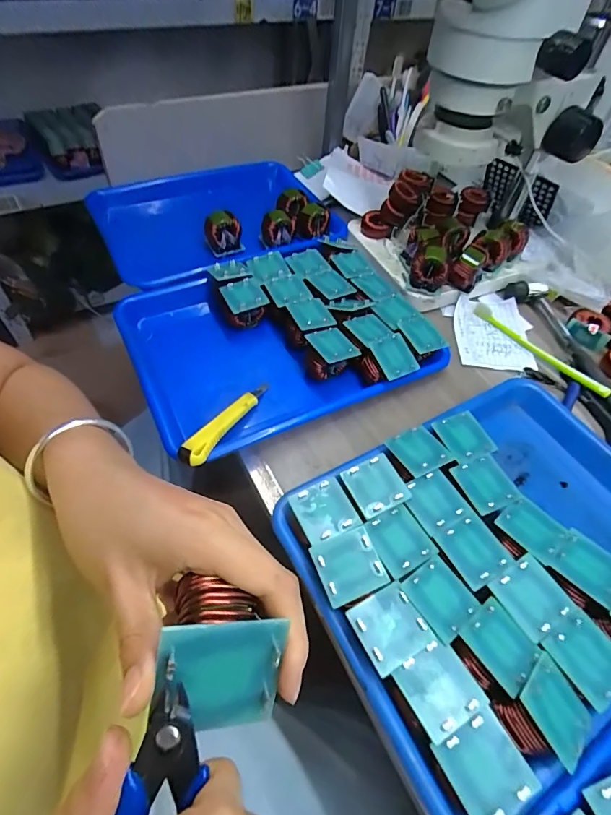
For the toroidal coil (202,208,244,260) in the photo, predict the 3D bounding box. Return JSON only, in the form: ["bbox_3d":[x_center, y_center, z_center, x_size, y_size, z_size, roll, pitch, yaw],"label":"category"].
[{"bbox_3d":[-0.115,-0.242,0.587,0.050,0.056,0.030,-2,54,-6],"label":"toroidal coil"}]

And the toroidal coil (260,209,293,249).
[{"bbox_3d":[-0.040,-0.255,0.592,0.045,0.038,0.030,-3,54,-6],"label":"toroidal coil"}]

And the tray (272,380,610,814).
[{"bbox_3d":[0.172,0.112,0.352,0.340,0.056,0.239,-25,59,-21],"label":"tray"}]

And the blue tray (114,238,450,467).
[{"bbox_3d":[-0.031,-0.083,0.478,0.314,0.053,0.235,-19,57,-17],"label":"blue tray"}]

